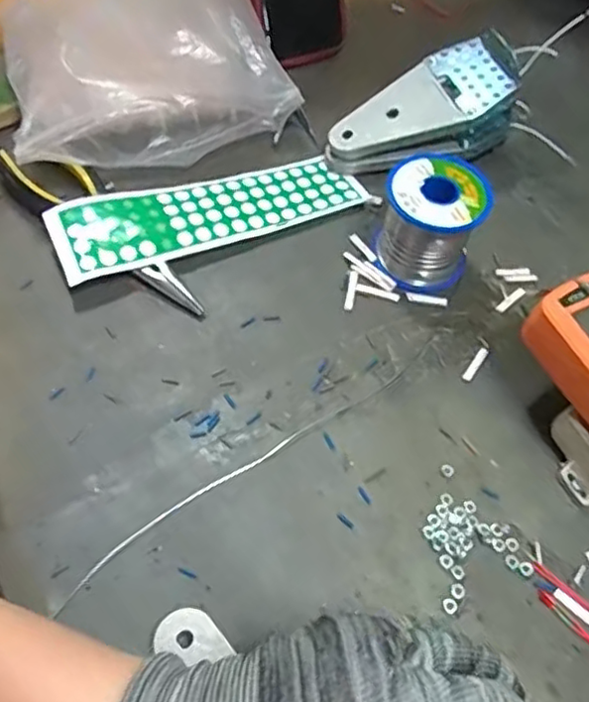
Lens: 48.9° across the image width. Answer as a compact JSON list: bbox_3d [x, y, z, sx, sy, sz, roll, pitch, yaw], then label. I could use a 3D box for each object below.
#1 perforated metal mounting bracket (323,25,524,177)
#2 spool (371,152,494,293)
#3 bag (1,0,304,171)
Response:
[{"bbox_3d":[0.094,-0.180,0.483,0.138,0.070,0.069,-17,61,-14],"label":"perforated metal mounting bracket"},{"bbox_3d":[0.089,-0.083,0.428,0.064,0.063,0.063,8,58,0],"label":"spool"},{"bbox_3d":[-0.114,-0.209,0.473,0.199,0.085,0.139,-24,63,-18],"label":"bag"}]

